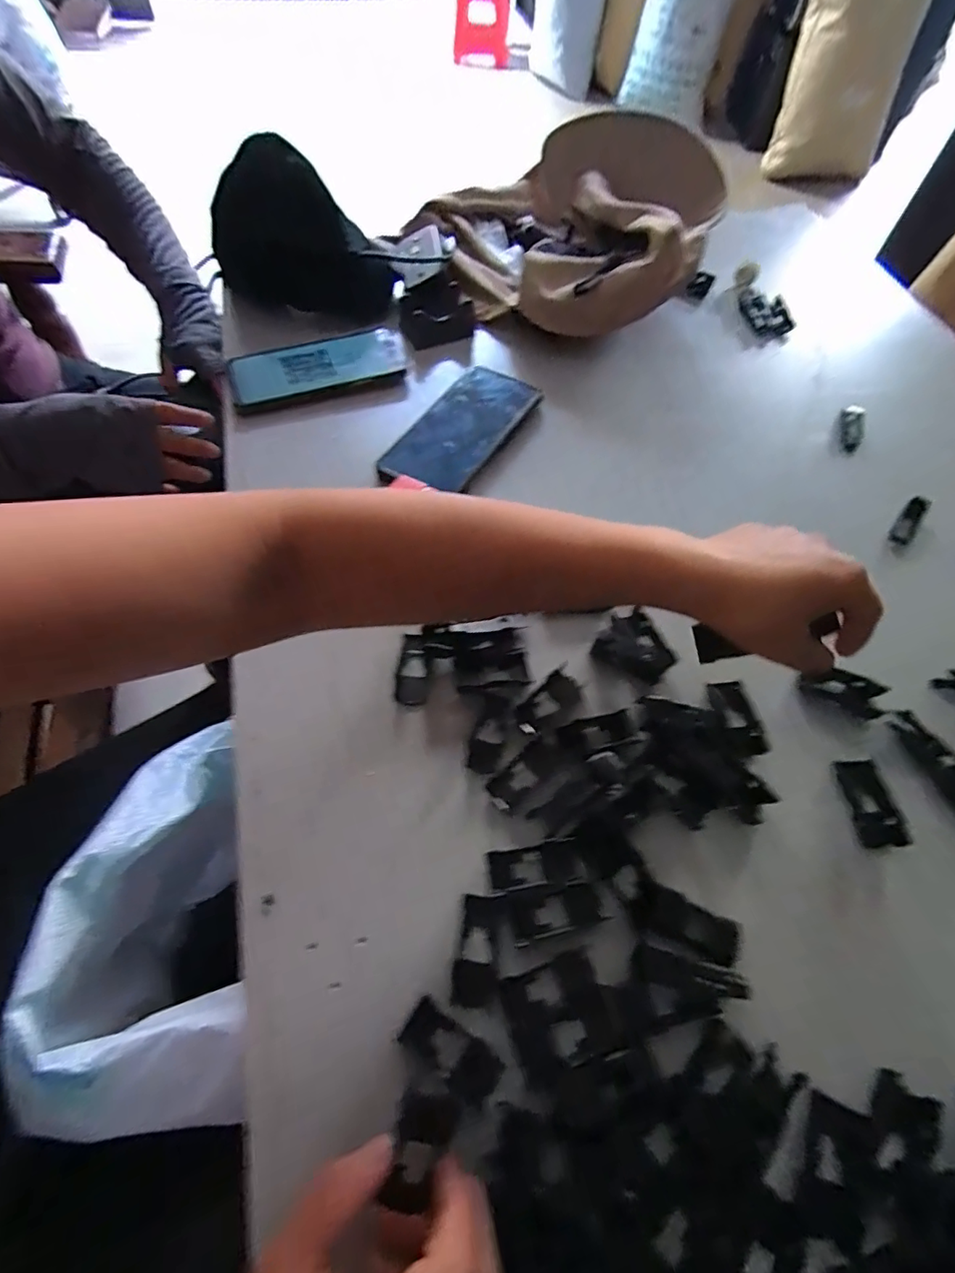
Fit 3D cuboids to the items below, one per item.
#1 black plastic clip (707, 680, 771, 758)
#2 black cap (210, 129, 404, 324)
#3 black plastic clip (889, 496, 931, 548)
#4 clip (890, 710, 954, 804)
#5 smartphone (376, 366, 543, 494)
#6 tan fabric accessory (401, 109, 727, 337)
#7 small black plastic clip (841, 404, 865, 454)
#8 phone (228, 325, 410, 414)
[{"bbox_3d":[0.173,0.054,0.352,0.025,0.009,0.051,-3,60,-3],"label":"black plastic clip"},{"bbox_3d":[-0.168,-0.413,0.539,0.159,0.116,0.102,10,60,3],"label":"black cap"},{"bbox_3d":[0.363,-0.097,0.443,0.015,0.004,0.051,34,79,17],"label":"black plastic clip"},{"bbox_3d":[0.300,0.081,0.339,0.021,0.011,0.072,-23,63,-14],"label":"clip"},{"bbox_3d":[-0.013,-0.189,0.476,0.082,0.005,0.162,29,63,14],"label":"smartphone"},{"bbox_3d":[0.085,-0.442,0.579,0.306,0.109,0.282,-2,60,-4],"label":"tan fabric accessory"},{"bbox_3d":[0.359,-0.200,0.506,0.018,0.011,0.057,19,61,9],"label":"small black plastic clip"},{"bbox_3d":[-0.152,-0.267,0.522,0.175,0.010,0.083,-18,63,-13],"label":"phone"}]

